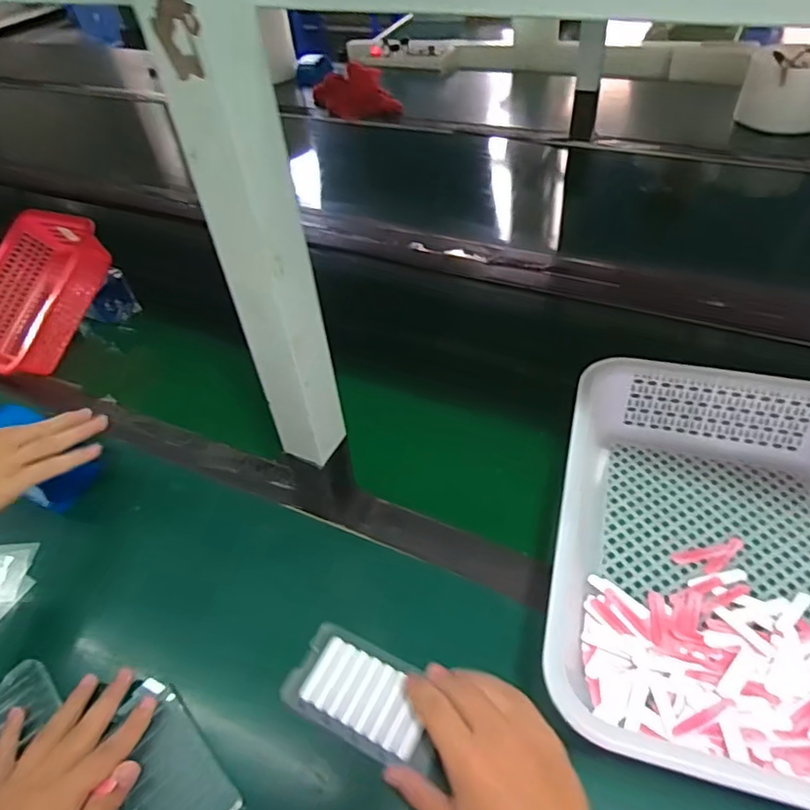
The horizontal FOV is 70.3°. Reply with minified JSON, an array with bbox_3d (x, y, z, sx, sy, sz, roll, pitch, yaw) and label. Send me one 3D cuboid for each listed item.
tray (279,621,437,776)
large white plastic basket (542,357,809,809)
[{"bbox_3d":[-0.027,0.222,0.442,0.123,0.009,0.070,20,50,22],"label":"tray"},{"bbox_3d":[0.259,0.114,0.466,0.259,0.085,0.344,10,47,14],"label":"large white plastic basket"}]

